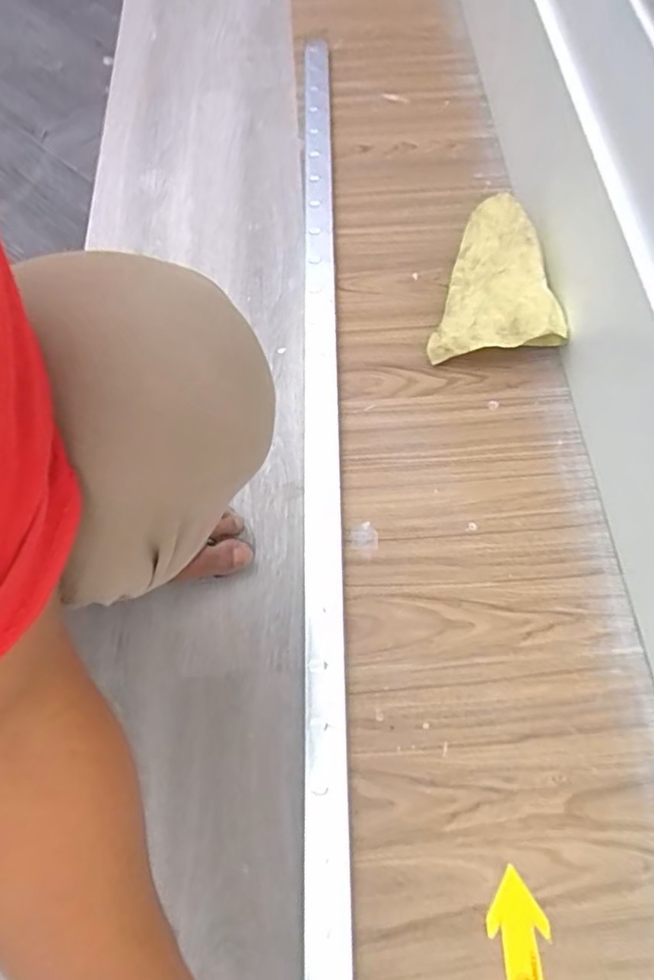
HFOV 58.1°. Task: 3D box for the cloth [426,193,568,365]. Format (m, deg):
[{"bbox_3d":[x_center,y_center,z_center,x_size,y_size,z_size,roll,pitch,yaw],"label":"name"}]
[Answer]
[{"bbox_3d":[0.217,-0.240,0.709,0.146,0.088,0.200,15,68,8],"label":"cloth"}]

